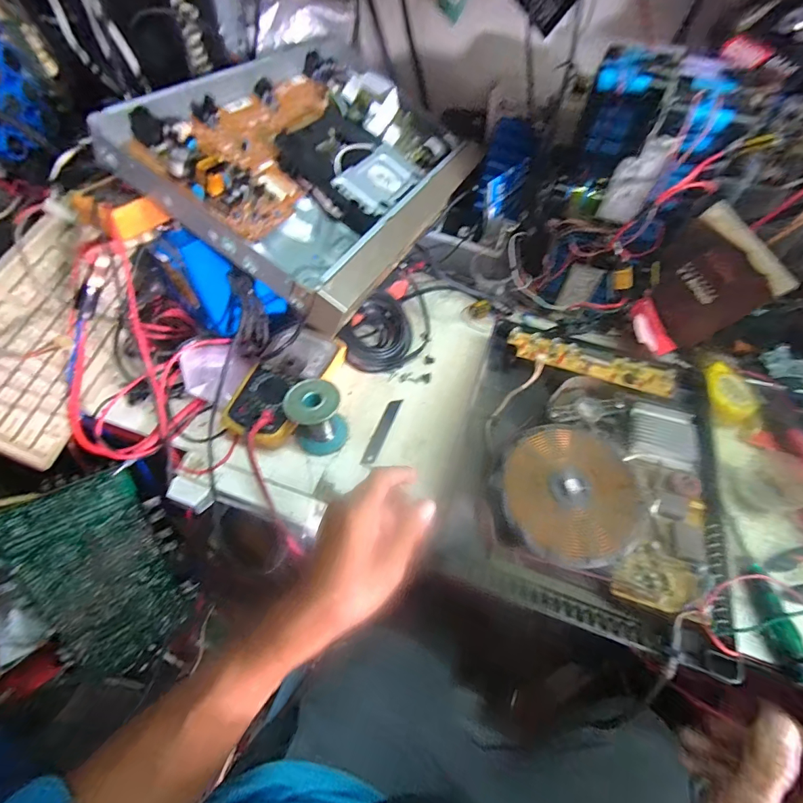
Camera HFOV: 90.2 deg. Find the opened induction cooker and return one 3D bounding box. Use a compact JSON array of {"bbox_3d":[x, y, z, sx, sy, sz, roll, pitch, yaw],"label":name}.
[{"bbox_3d":[0.198,0.064,0.436,0.266,0.042,0.323,18,57,10],"label":"opened induction cooker"}]

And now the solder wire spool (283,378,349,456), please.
[{"bbox_3d":[-0.097,0.018,0.461,0.059,0.067,0.061,1,56,-1],"label":"solder wire spool"}]

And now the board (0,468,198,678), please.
[{"bbox_3d":[-0.438,0.282,0.609,0.172,0.391,0.020,-30,41,-31],"label":"board"}]

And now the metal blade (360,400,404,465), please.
[{"bbox_3d":[-0.024,0.037,0.496,0.017,0.004,0.097,21,61,8],"label":"metal blade"}]

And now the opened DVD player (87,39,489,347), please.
[{"bbox_3d":[-0.073,-0.299,0.485,0.267,0.057,0.424,34,58,-3],"label":"opened DVD player"}]

